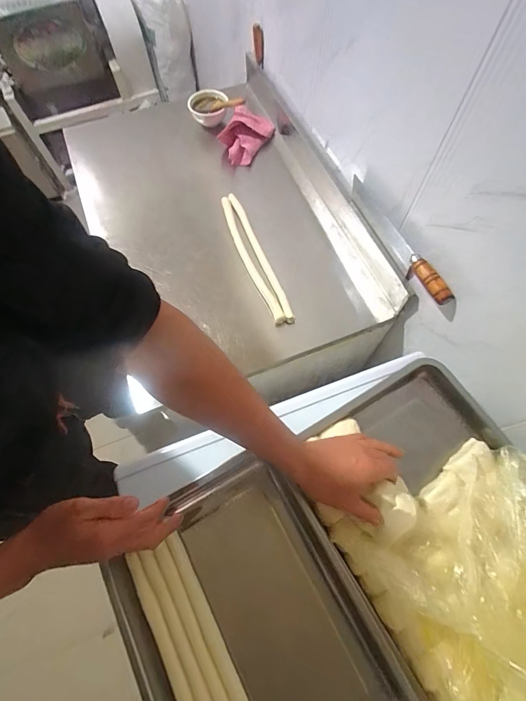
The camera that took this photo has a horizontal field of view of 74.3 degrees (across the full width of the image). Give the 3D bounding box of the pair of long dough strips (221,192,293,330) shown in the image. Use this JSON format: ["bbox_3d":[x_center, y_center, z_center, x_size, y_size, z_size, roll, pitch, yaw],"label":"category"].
[{"bbox_3d":[-0.021,-0.219,0.816,0.052,0.027,0.375,-19,67,-7],"label":"pair of long dough strips"}]

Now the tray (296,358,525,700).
[{"bbox_3d":[0.266,0.232,0.463,0.318,0.136,0.413,-29,69,-11],"label":"tray"}]

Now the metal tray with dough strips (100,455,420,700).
[{"bbox_3d":[-0.015,0.375,0.472,0.291,0.063,0.385,-29,69,-11],"label":"metal tray with dough strips"}]

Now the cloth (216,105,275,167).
[{"bbox_3d":[-0.045,-0.592,0.956,0.148,0.071,0.140,-6,66,-2],"label":"cloth"}]

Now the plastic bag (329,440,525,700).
[{"bbox_3d":[0.286,0.276,0.434,0.284,0.120,0.276,-30,69,-12],"label":"plastic bag"}]

